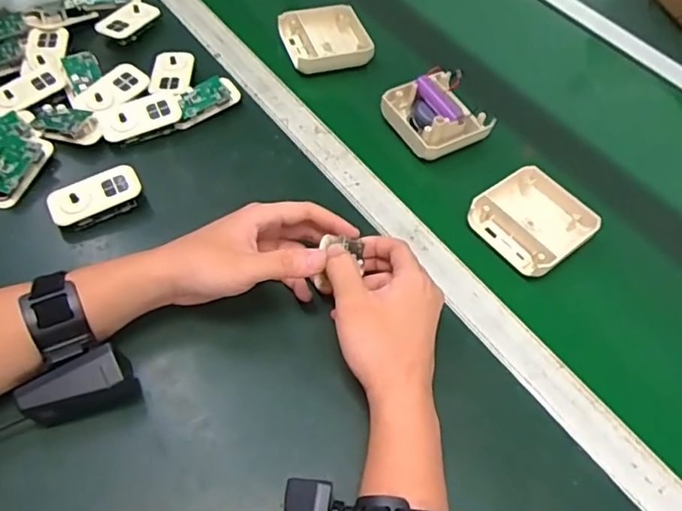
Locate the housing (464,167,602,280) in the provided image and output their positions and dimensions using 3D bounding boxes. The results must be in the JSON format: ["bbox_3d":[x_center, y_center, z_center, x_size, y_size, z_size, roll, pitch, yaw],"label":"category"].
[{"bbox_3d":[0.179,-0.034,0.515,0.091,0.024,0.092,-32,64,-24],"label":"housing"}]

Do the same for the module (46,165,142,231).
[{"bbox_3d":[-0.218,-0.051,0.494,0.077,0.018,0.041,-25,61,-21],"label":"module"}]

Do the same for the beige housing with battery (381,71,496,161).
[{"bbox_3d":[0.100,-0.149,0.573,0.086,0.036,0.086,-24,61,-20],"label":"beige housing with battery"}]

